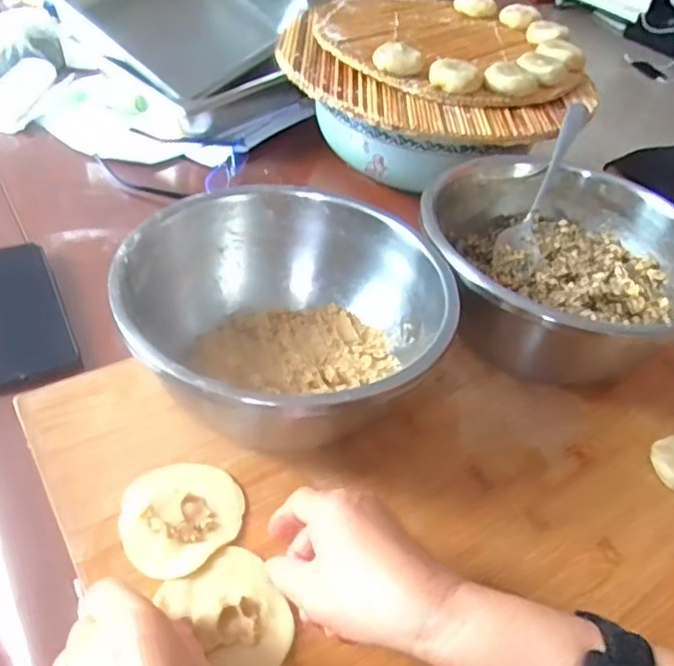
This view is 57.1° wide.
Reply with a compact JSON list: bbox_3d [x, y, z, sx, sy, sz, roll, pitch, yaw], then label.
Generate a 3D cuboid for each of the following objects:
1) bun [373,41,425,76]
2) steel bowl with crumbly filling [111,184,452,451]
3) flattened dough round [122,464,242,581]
[{"bbox_3d":[0.067,-0.296,0.666,0.052,0.017,0.052,9,44,-1],"label":"bun"},{"bbox_3d":[-0.036,-0.005,0.463,0.232,0.113,0.196,-8,46,-17],"label":"steel bowl with crumbly filling"},{"bbox_3d":[-0.100,0.114,0.398,0.071,0.009,0.076,5,44,-5],"label":"flattened dough round"}]

